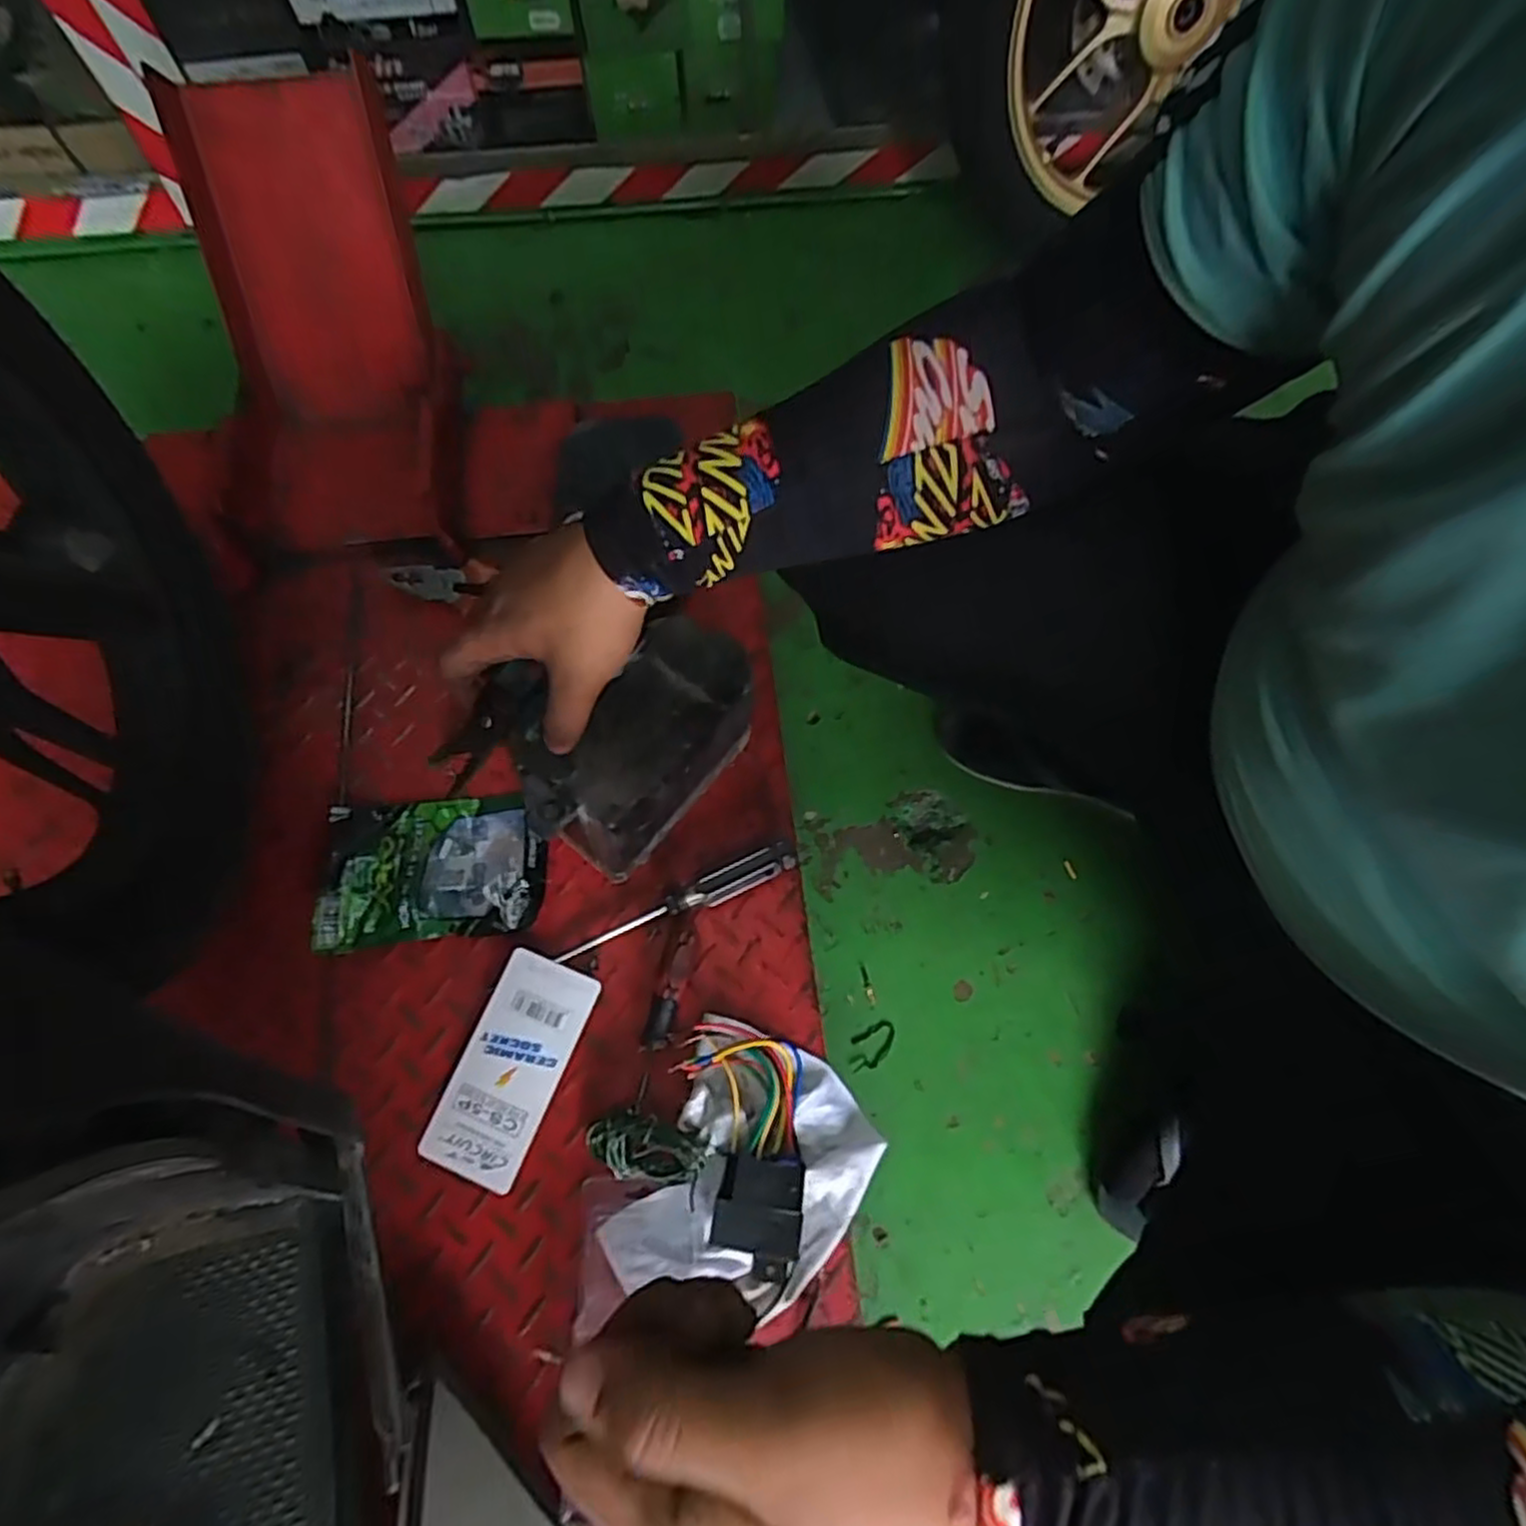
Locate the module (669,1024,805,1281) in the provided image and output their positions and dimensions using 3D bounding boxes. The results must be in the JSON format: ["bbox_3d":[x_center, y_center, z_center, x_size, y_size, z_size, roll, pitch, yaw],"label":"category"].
[{"bbox_3d":[-0.011,0.248,0.486,0.072,0.049,0.146,-1,72,0],"label":"module"}]

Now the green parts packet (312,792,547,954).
[{"bbox_3d":[-0.244,0.075,0.560,0.161,0.022,0.109,-7,72,-2],"label":"green parts packet"}]

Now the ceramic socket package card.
[{"bbox_3d":[-0.175,0.210,0.523,0.072,0.011,0.146,22,73,8],"label":"ceramic socket package card"}]

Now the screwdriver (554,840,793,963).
[{"bbox_3d":[-0.061,0.105,0.551,0.184,0.027,0.021,-25,73,-7],"label":"screwdriver"}]

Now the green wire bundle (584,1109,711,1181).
[{"bbox_3d":[-0.077,0.251,0.491,0.080,0.037,0.041,4,72,2],"label":"green wire bundle"}]

